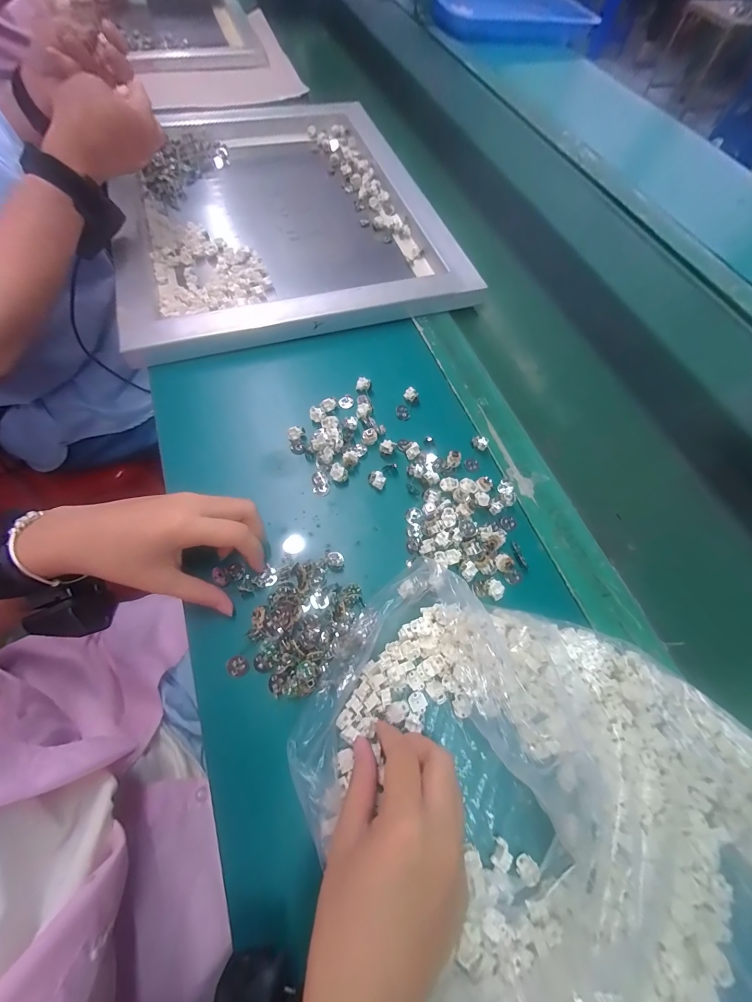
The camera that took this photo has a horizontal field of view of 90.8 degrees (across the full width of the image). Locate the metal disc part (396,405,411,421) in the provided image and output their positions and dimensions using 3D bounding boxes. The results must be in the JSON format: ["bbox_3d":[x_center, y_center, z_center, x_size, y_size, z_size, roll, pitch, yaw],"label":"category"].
[{"bbox_3d":[0.028,-0.093,0.391,0.014,0.005,0.017,-13,67,-9],"label":"metal disc part"}]

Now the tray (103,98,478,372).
[{"bbox_3d":[-0.137,-0.412,0.516,0.407,0.030,0.504,-15,67,-10],"label":"tray"}]

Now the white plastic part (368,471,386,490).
[{"bbox_3d":[0.001,-0.020,0.350,0.016,0.013,0.012,26,66,8],"label":"white plastic part"}]

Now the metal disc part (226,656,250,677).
[{"bbox_3d":[-0.103,0.123,0.275,0.016,0.004,0.015,1,65,-3],"label":"metal disc part"}]

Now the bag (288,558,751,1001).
[{"bbox_3d":[0.111,0.197,0.218,0.329,0.069,0.250,36,68,13],"label":"bag"}]

